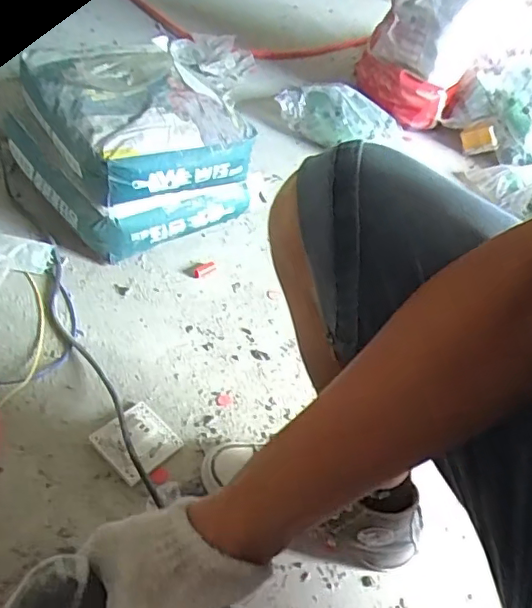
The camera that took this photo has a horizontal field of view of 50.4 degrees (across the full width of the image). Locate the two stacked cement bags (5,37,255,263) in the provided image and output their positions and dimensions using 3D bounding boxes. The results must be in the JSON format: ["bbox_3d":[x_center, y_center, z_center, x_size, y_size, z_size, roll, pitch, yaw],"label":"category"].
[{"bbox_3d":[-0.242,-0.288,0.969,0.317,0.177,0.372,-26,59,-26],"label":"two stacked cement bags"}]

